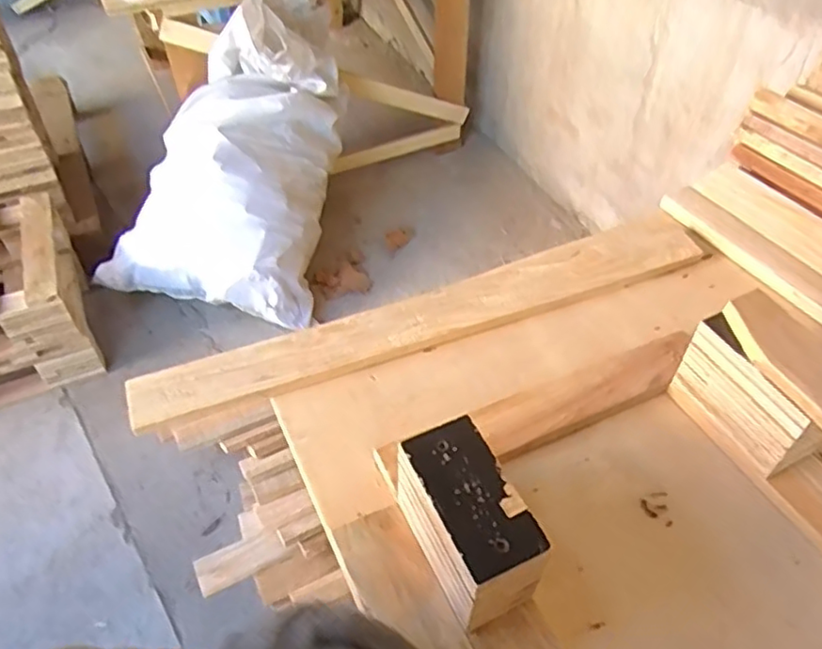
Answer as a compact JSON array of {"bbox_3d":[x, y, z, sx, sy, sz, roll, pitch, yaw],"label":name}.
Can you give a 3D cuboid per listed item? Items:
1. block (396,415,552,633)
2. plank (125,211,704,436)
[{"bbox_3d":[0.039,0.152,0.474,0.065,0.103,0.115,-21,51,-19],"label":"block"},{"bbox_3d":[0.036,-0.015,0.685,0.637,0.017,0.088,-19,50,-17],"label":"plank"}]

